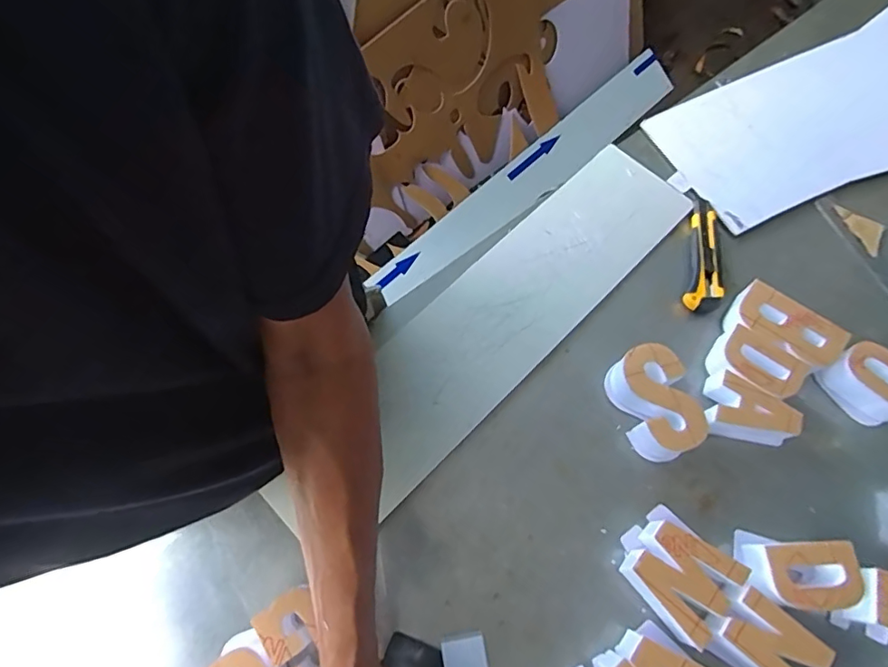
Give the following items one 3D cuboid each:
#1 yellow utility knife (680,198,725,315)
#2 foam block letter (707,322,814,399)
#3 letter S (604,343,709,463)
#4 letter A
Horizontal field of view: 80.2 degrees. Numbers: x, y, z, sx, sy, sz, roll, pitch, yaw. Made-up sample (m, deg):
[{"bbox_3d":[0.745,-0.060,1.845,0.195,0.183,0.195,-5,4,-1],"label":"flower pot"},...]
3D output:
[{"bbox_3d":[0.312,-0.095,0.630,0.038,0.016,0.161,12,68,6],"label":"yellow utility knife"},{"bbox_3d":[0.333,0.040,0.574,0.084,0.051,0.059,39,73,14],"label":"foam block letter"},{"bbox_3d":[0.221,0.073,0.554,0.066,0.053,0.112,-18,69,-8],"label":"letter S"},{"bbox_3d":[0.315,0.085,0.553,0.089,0.052,0.063,20,69,7],"label":"letter A"}]

